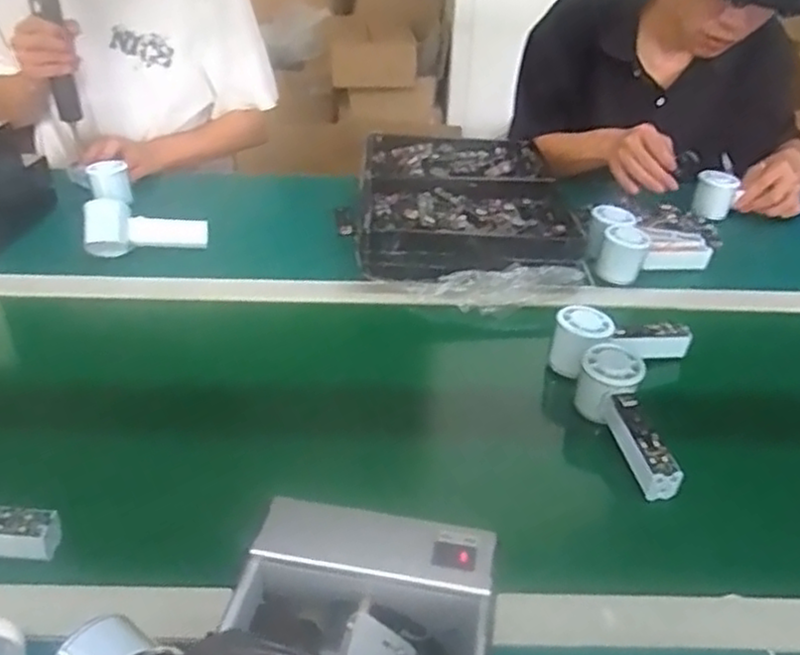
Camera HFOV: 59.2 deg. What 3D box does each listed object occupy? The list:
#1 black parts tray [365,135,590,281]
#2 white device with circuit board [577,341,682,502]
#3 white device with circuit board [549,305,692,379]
[{"bbox_3d":[0.086,-0.187,1.013,0.292,0.062,0.402,1,35,-2],"label":"black parts tray"},{"bbox_3d":[0.202,0.081,0.628,0.051,0.059,0.145,-3,36,-4],"label":"white device with circuit board"},{"bbox_3d":[0.231,0.014,0.738,0.151,0.072,0.060,-14,38,-19],"label":"white device with circuit board"}]

